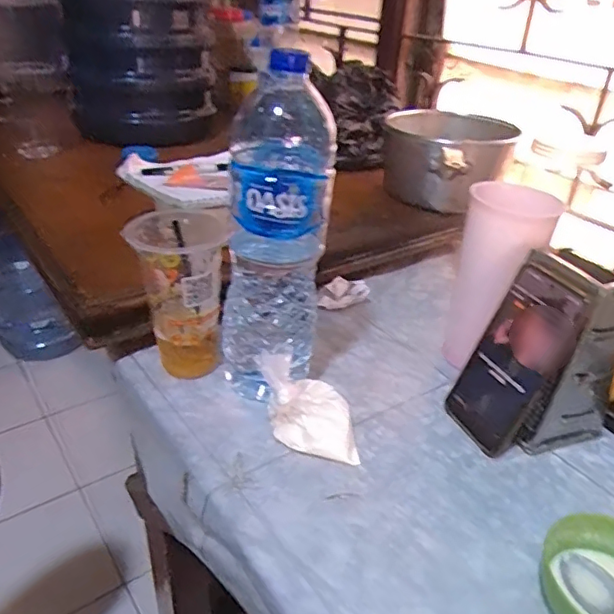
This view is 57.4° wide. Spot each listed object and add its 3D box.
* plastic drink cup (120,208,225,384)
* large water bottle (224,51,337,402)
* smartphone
[{"bbox_3d":[-0.126,-0.007,0.562,0.080,0.164,0.086,3,31,-2],"label":"plastic drink cup"},{"bbox_3d":[-0.028,-0.040,0.491,0.091,0.300,0.083,2,31,-3],"label":"large water bottle"},{"bbox_3d":[0.188,0.044,0.506,0.014,0.177,0.077,6,26,-38],"label":"smartphone"}]

